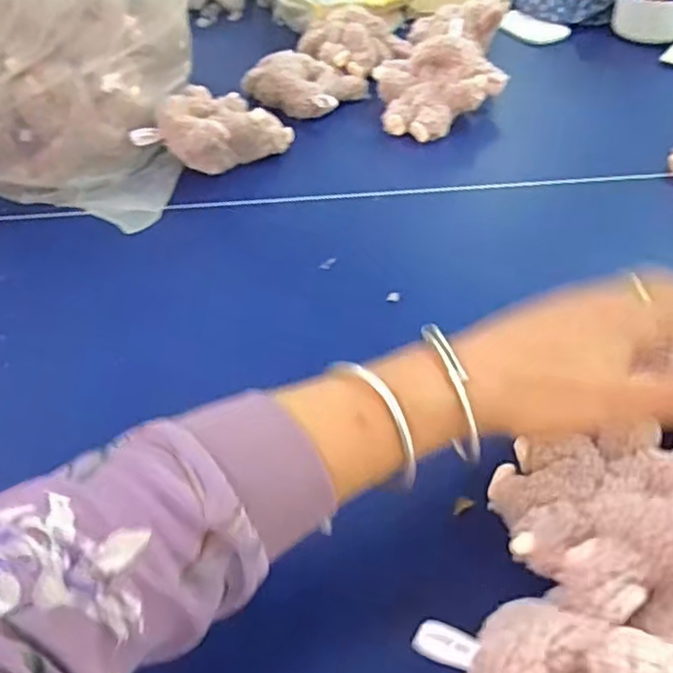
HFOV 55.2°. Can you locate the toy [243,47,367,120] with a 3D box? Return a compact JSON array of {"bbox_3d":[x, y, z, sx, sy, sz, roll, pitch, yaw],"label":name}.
[{"bbox_3d":[-0.040,-0.286,0.727,0.127,0.048,0.093,24,54,25],"label":"toy"}]

